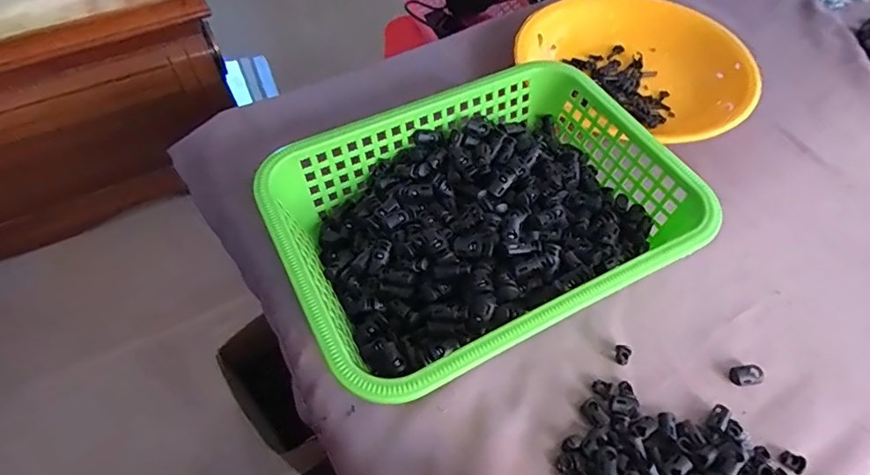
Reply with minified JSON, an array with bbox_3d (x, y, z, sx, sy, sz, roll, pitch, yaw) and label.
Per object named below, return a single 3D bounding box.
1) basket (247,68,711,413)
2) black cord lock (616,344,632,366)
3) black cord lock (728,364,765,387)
[{"bbox_3d":[0.037,-0.012,0.405,0.302,0.081,0.222,-25,57,-15],"label":"basket"},{"bbox_3d":[0.140,0.087,0.381,0.011,0.006,0.015,5,55,6],"label":"black cord lock"},{"bbox_3d":[0.228,0.101,0.374,0.023,0.008,0.015,-7,54,-3],"label":"black cord lock"}]

